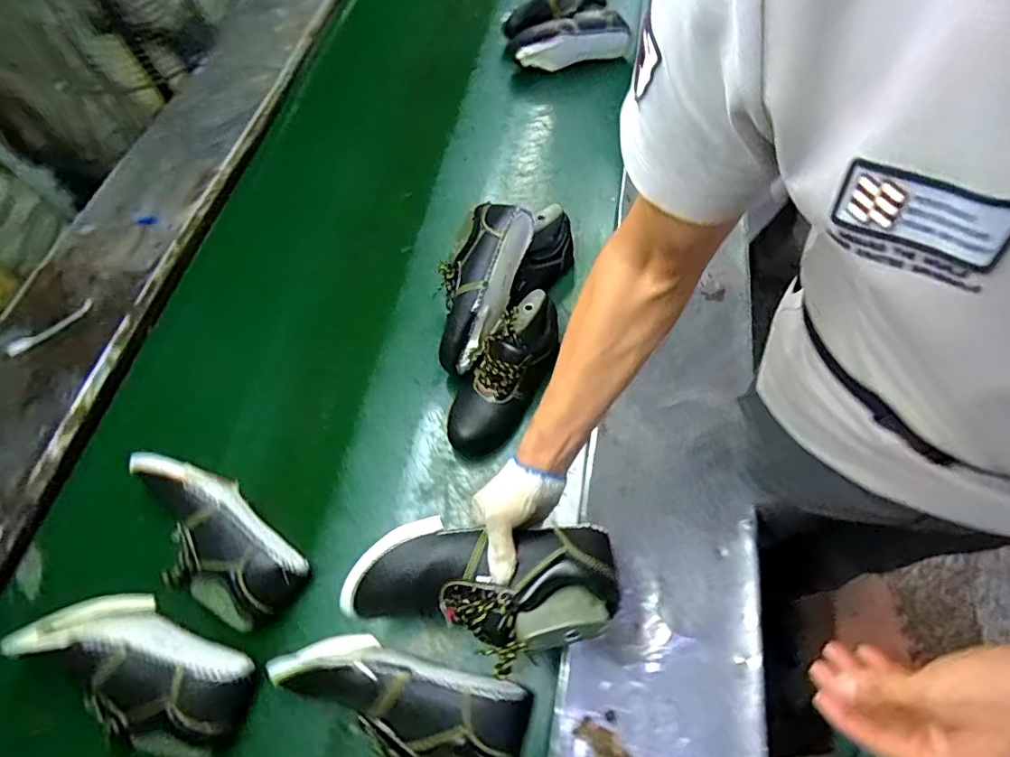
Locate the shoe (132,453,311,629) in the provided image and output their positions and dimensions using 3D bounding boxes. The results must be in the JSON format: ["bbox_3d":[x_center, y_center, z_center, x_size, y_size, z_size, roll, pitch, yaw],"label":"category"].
[{"bbox_3d":[-0.399,0.214,0.712,0.279,0.096,0.126,37,71,20],"label":"shoe"}]

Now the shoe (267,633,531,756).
[{"bbox_3d":[-0.128,0.388,0.614,0.301,0.095,0.134,13,65,10],"label":"shoe"}]

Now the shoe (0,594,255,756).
[{"bbox_3d":[-0.456,0.358,0.652,0.294,0.080,0.124,20,66,13],"label":"shoe"}]

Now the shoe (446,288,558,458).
[{"bbox_3d":[-0.001,-0.006,0.816,0.102,0.101,0.265,29,90,16],"label":"shoe"}]

